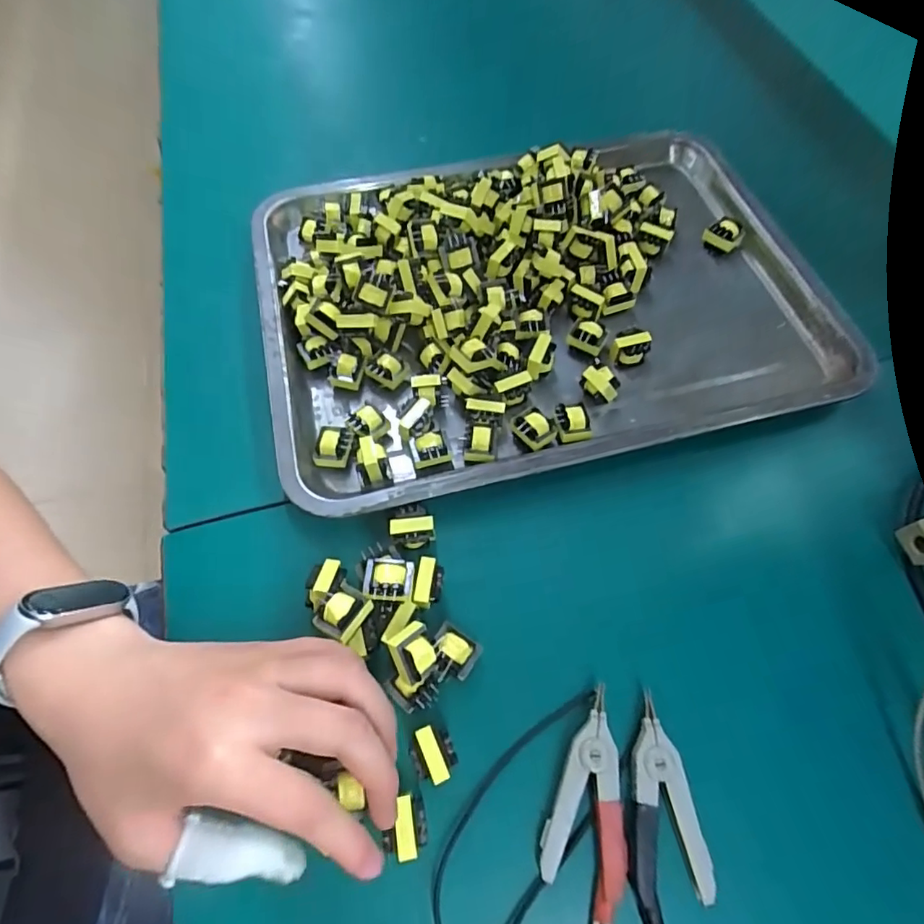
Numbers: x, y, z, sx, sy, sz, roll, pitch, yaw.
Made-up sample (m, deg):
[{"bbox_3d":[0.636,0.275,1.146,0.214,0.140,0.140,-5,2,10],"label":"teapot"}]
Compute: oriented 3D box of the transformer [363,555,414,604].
[{"bbox_3d":[-0.039,0.062,0.285,0.025,0.021,0.022,1,64,0],"label":"transformer"}]

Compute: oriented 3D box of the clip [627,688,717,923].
[{"bbox_3d":[0.092,0.164,0.259,0.035,0.012,0.087,-7,64,-4],"label":"clip"}]

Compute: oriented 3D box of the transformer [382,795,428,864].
[{"bbox_3d":[-0.026,0.167,0.248,0.019,0.015,0.024,-7,64,-7],"label":"transformer"}]

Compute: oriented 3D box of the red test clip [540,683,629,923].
[{"bbox_3d":[0.057,0.162,0.263,0.038,0.017,0.093,1,64,0],"label":"red test clip"}]

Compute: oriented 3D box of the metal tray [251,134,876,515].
[{"bbox_3d":[0.058,-0.131,0.383,0.396,0.034,0.282,-13,64,-6],"label":"metal tray"}]

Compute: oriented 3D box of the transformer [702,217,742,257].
[{"bbox_3d":[0.203,-0.176,0.427,0.024,0.024,0.021,33,68,15],"label":"transformer"}]

